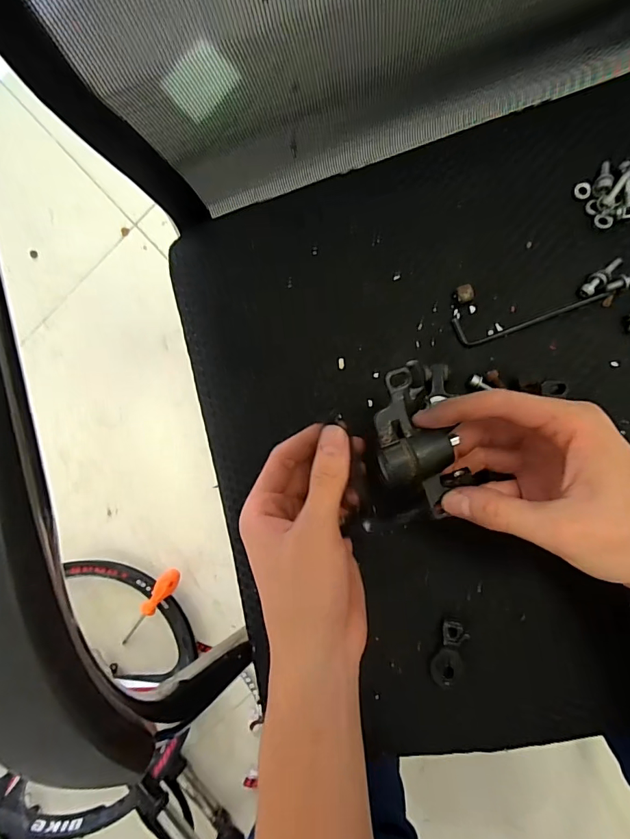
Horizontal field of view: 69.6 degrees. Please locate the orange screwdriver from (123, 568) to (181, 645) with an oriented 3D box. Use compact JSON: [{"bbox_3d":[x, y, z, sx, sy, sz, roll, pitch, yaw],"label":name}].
[{"bbox_3d":[-0.293,0.334,0.809,0.031,0.026,0.199,40,112,9],"label":"orange screwdriver"}]

